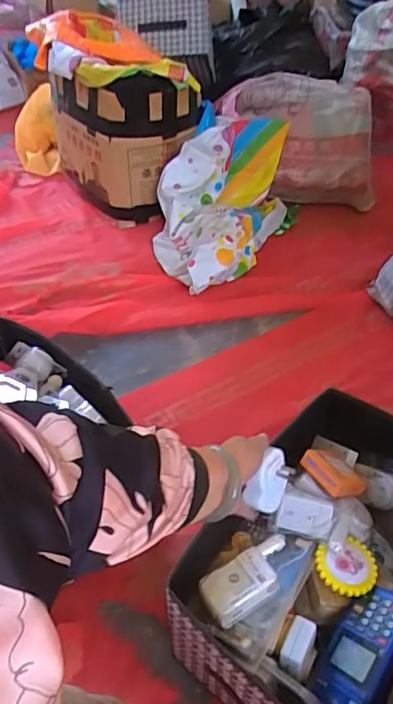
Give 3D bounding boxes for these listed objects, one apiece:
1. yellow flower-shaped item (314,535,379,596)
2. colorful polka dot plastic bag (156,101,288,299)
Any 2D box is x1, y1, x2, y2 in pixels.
[{"bbox_3d":[0.190,0.267,0.651,0.074,0.018,0.066,-14,46,-15],"label":"yellow flower-shaped item"},{"bbox_3d":[0.057,-0.374,1.314,0.310,0.208,0.498,13,46,14],"label":"colorful polka dot plastic bag"}]

